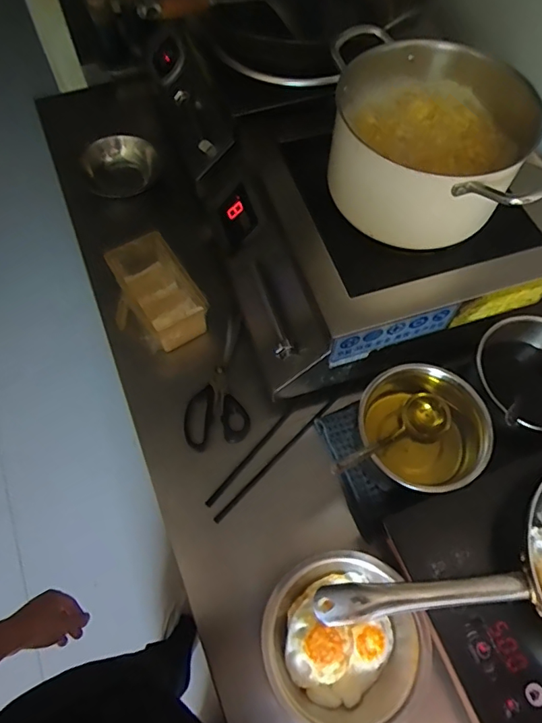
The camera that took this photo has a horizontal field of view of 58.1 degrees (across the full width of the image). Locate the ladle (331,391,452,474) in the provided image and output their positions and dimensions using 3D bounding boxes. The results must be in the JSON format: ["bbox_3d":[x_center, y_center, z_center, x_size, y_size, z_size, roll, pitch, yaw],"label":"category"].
[{"bbox_3d":[0.153,0.103,0.659,0.247,0.056,0.065,-16,62,-39],"label":"ladle"}]

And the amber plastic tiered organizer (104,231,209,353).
[{"bbox_3d":[-0.184,-0.117,0.816,0.107,0.074,0.190,-31,68,-15],"label":"amber plastic tiered organizer"}]

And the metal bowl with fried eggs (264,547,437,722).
[{"bbox_3d":[0.090,0.344,0.598,0.189,0.056,0.195,0,64,-1],"label":"metal bowl with fried eggs"}]

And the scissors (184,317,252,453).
[{"bbox_3d":[-0.089,0.033,0.770,0.097,0.006,0.211,-4,75,-8],"label":"scissors"}]

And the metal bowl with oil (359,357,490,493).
[{"bbox_3d":[0.218,0.098,0.684,0.167,0.109,0.172,0,64,-1],"label":"metal bowl with oil"}]

